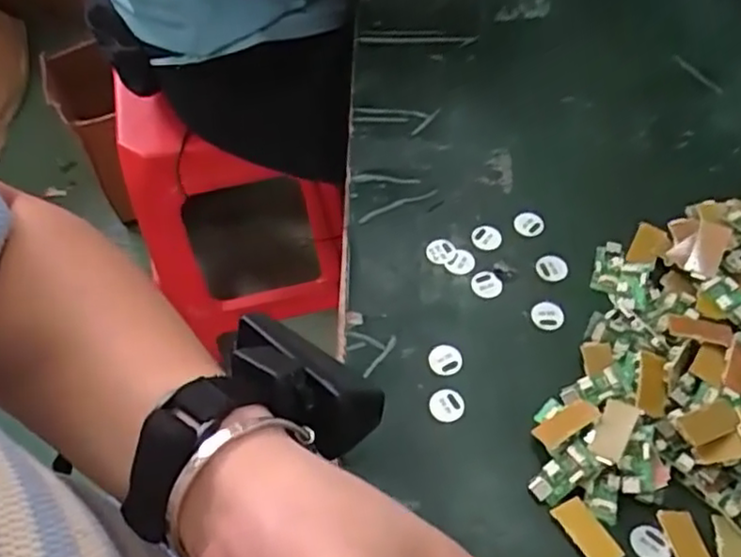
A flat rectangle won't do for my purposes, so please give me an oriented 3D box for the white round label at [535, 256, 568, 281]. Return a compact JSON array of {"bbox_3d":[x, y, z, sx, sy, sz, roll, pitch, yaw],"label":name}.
[{"bbox_3d":[0.103,-0.006,0.384,0.018,0.004,0.015,-8,56,-2],"label":"white round label"}]

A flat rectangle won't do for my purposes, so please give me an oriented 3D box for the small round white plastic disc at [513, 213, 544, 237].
[{"bbox_3d":[0.094,-0.033,0.403,0.017,0.004,0.016,-1,55,2],"label":"small round white plastic disc"}]

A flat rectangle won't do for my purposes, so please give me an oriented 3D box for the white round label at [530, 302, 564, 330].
[{"bbox_3d":[0.097,0.020,0.370,0.017,0.004,0.015,8,57,9],"label":"white round label"}]

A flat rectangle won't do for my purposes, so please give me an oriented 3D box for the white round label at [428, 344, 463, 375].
[{"bbox_3d":[0.039,0.043,0.355,0.017,0.004,0.016,-2,56,2],"label":"white round label"}]

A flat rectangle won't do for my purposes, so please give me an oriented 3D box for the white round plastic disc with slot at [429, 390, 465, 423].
[{"bbox_3d":[0.038,0.063,0.339,0.017,0.004,0.018,-2,56,2],"label":"white round plastic disc with slot"}]

